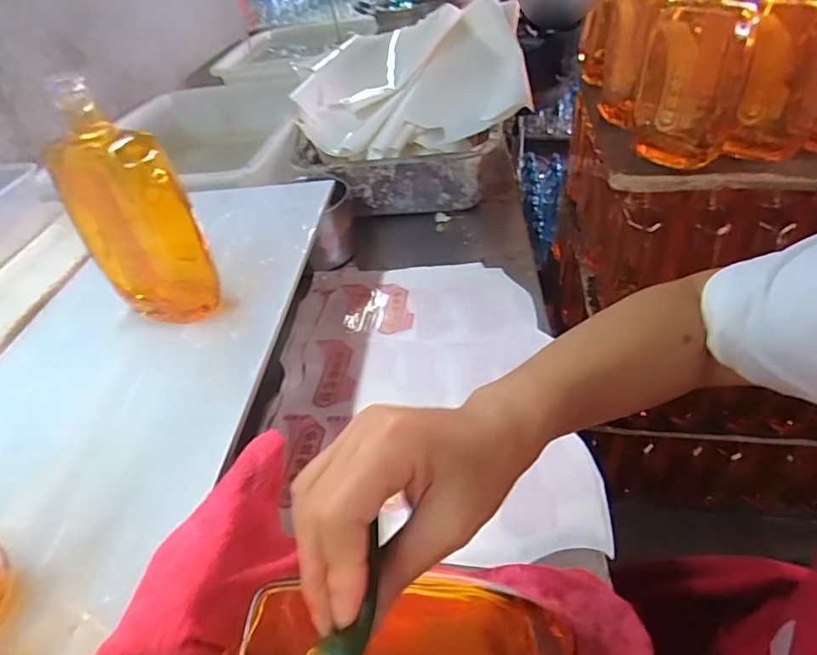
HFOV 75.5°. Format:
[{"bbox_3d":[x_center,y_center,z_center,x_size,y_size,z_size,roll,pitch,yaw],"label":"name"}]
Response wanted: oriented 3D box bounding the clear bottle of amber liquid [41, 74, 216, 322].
[{"bbox_3d":[-0.217,-0.089,0.418,0.080,0.195,0.058,-3,39,6],"label":"clear bottle of amber liquid"}]

